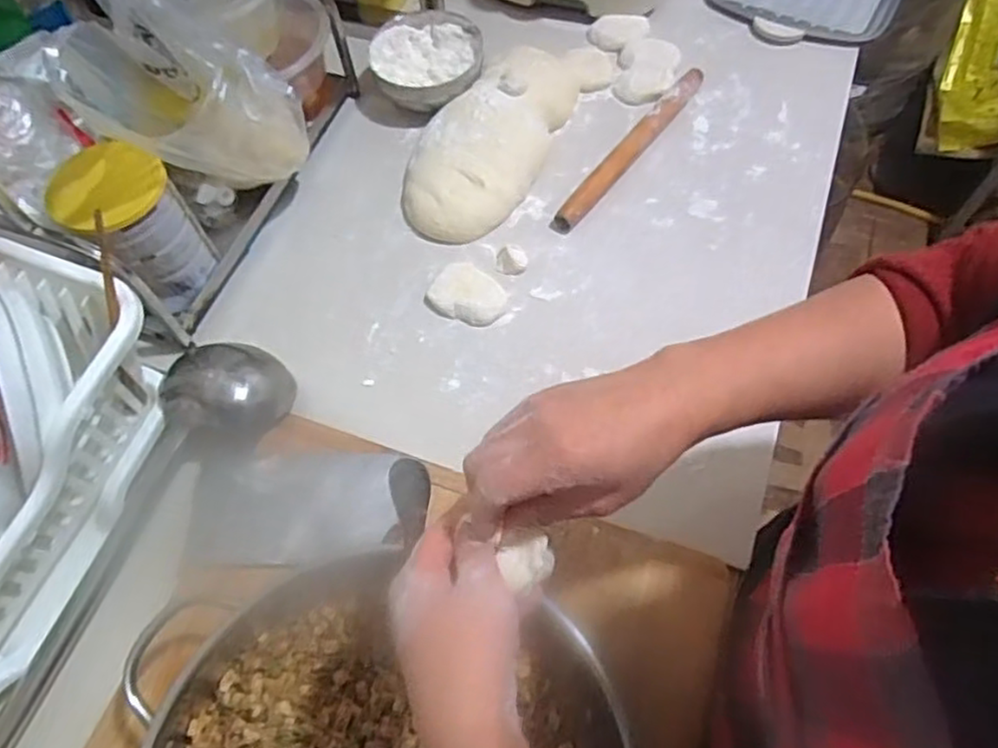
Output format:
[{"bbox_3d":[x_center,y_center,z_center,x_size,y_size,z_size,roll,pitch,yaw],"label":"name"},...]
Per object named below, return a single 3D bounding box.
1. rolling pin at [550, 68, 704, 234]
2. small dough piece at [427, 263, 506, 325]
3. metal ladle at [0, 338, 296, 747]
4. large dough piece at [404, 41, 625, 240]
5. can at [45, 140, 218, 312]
[{"bbox_3d":[0.152,-0.259,0.787,0.027,0.020,0.280,35,69,19],"label":"rolling pin"},{"bbox_3d":[-0.032,-0.082,0.715,0.077,0.012,0.060,29,68,17],"label":"small dough piece"},{"bbox_3d":[-0.341,0.191,0.598,0.116,0.076,0.506,23,78,14],"label":"metal ladle"},{"bbox_3d":[0.010,-0.294,0.803,0.135,0.041,0.345,28,67,17],"label":"large dough piece"},{"bbox_3d":[-0.341,-0.144,0.656,0.095,0.135,0.105,37,70,20],"label":"can"}]

